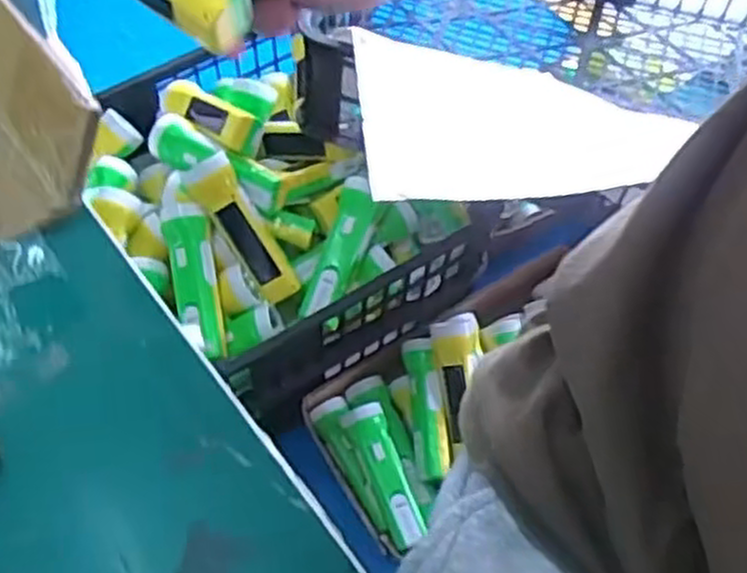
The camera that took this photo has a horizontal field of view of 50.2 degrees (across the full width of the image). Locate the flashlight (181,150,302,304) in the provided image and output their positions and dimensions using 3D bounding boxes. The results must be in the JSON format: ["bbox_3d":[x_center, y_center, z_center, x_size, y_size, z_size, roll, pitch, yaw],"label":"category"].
[{"bbox_3d":[-0.140,-0.059,0.847,0.046,0.050,0.164,-38,108,-20],"label":"flashlight"}]

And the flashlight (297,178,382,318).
[{"bbox_3d":[-0.032,-0.043,0.865,0.048,0.056,0.164,18,62,8],"label":"flashlight"}]

